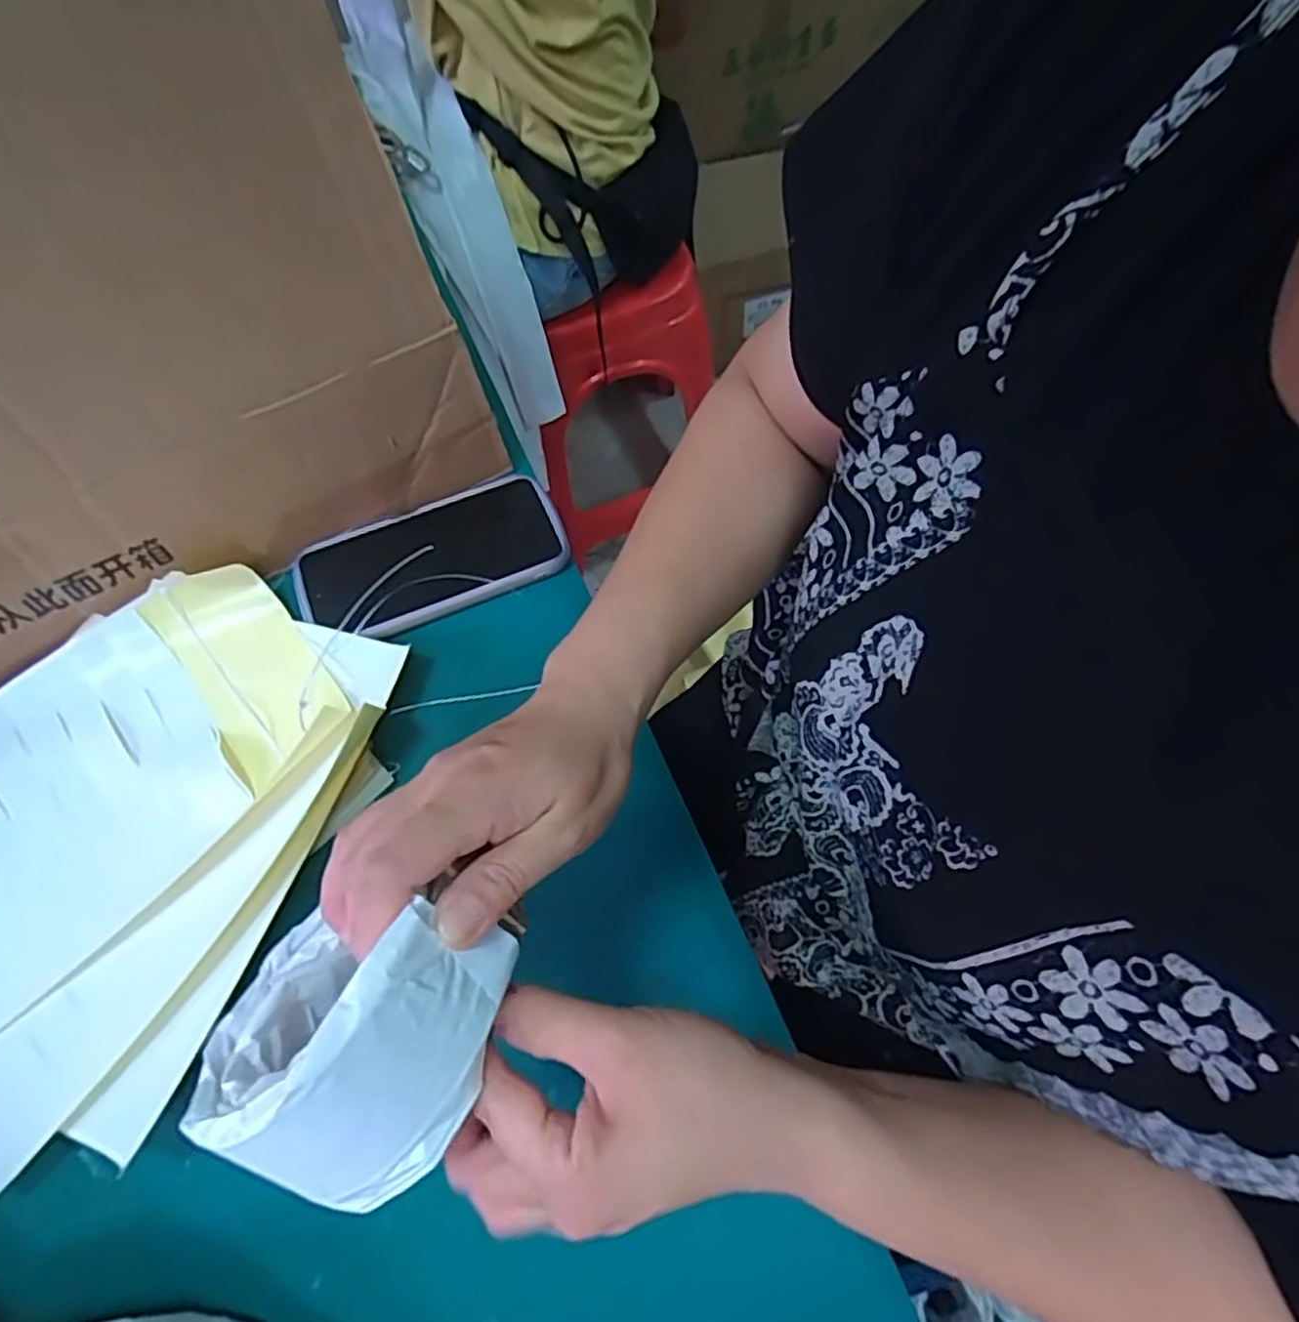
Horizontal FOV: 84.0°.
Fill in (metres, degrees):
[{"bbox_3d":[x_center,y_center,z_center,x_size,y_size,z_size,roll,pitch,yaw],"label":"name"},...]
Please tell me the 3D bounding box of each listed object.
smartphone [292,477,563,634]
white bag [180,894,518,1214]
[{"bbox_3d":[-0.141,-0.070,0.466,0.166,0.016,0.086,-24,66,-9],"label":"smartphone"},{"bbox_3d":[-0.099,0.120,0.227,0.090,0.060,0.083,11,66,7],"label":"white bag"}]

